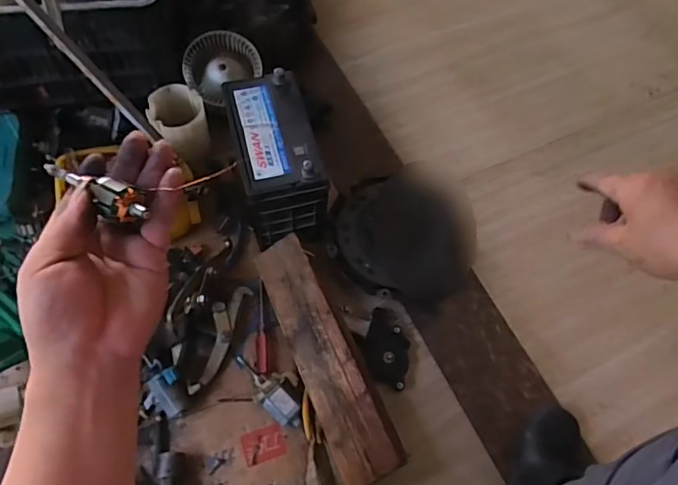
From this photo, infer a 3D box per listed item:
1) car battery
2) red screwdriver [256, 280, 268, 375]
[{"bbox_3d":[-0.108,-0.139,0.851,0.125,0.166,0.237,-14,66,-10],"label":"car battery"},{"bbox_3d":[-0.127,0.138,0.813,0.018,0.017,0.157,-3,64,-5],"label":"red screwdriver"}]

